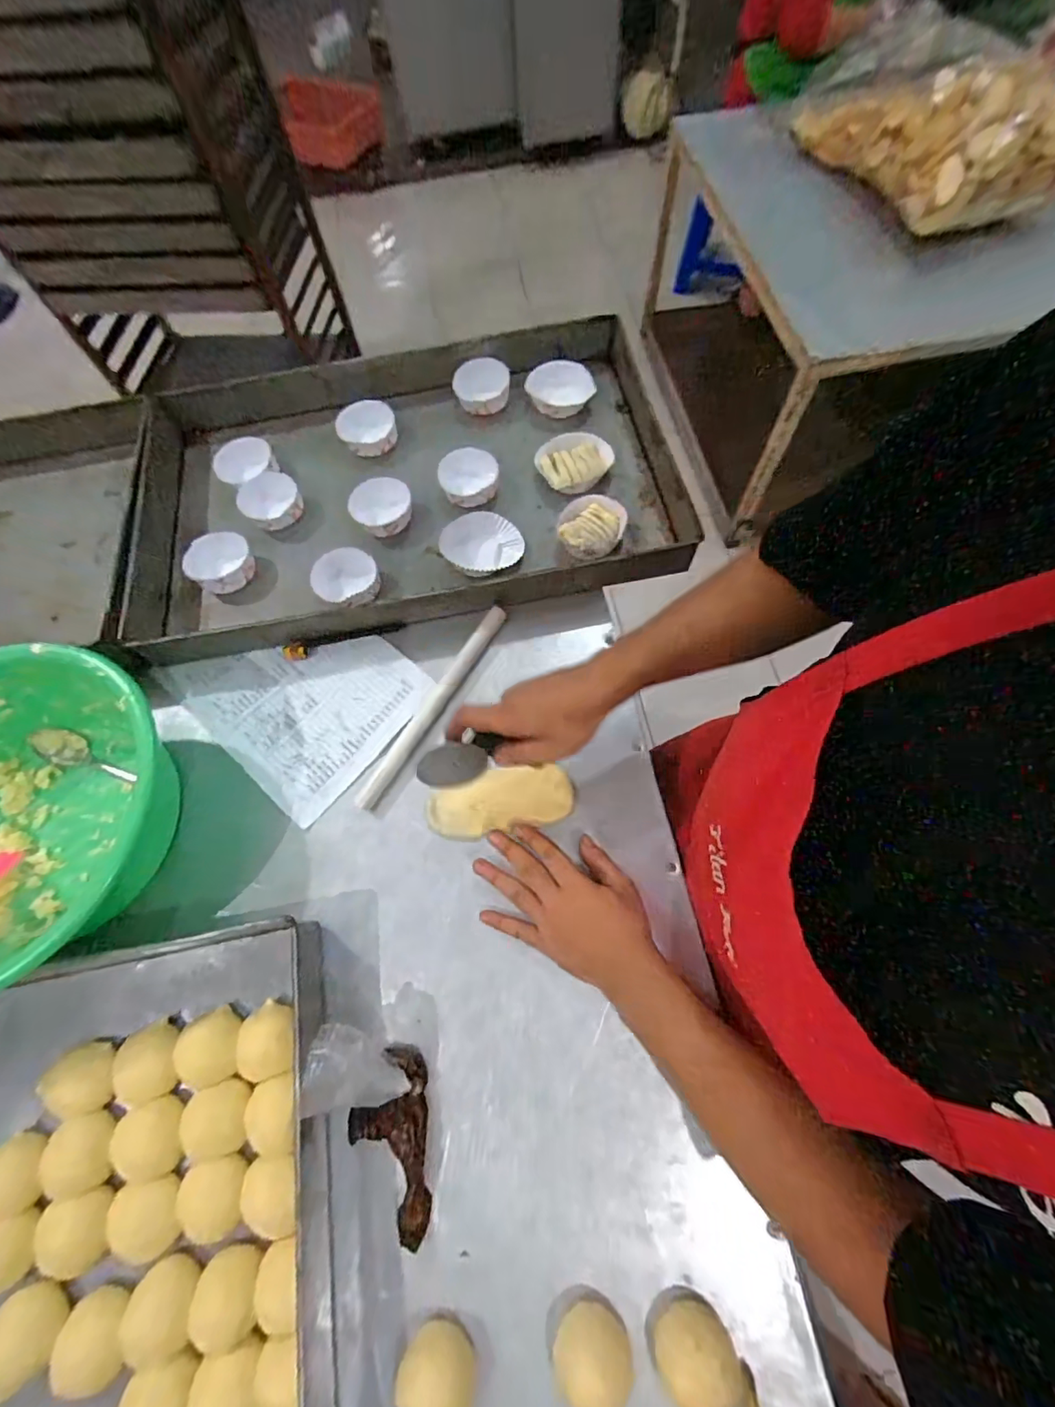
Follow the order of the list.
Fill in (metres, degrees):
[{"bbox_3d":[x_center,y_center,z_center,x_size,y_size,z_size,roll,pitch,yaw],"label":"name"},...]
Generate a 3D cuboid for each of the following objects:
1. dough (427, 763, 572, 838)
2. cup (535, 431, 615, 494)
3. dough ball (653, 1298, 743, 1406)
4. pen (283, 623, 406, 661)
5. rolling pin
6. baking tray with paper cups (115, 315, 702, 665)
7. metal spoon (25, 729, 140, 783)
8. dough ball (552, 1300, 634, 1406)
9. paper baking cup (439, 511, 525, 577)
[{"bbox_3d":[-0.029,0.099,0.533,0.147,0.014,0.060,-11,68,-1],"label":"dough"},{"bbox_3d":[0.062,-0.322,0.696,0.091,0.029,0.085,0,68,1],"label":"cup"},{"bbox_3d":[0.121,0.465,0.370,0.059,0.045,0.048,-15,69,-5],"label":"dough ball"},{"bbox_3d":[-0.220,-0.077,0.623,0.146,0.017,0.021,-14,69,-4],"label":"pen"},{"bbox_3d":[-0.105,-0.001,0.585,0.021,0.024,0.267,31,72,13],"label":"rolling pin"},{"bbox_3d":[-0.157,-0.305,0.685,0.679,0.055,0.436,-10,68,-2],"label":"baking tray with paper cups"},{"bbox_3d":[-0.486,0.057,0.571,0.121,0.017,0.036,18,70,8],"label":"metal spoon"},{"bbox_3d":[0.046,0.463,0.371,0.053,0.038,0.042,-6,68,-1],"label":"dough ball"},{"bbox_3d":[-0.057,-0.200,0.651,0.095,0.028,0.083,-34,71,-12],"label":"paper baking cup"}]

